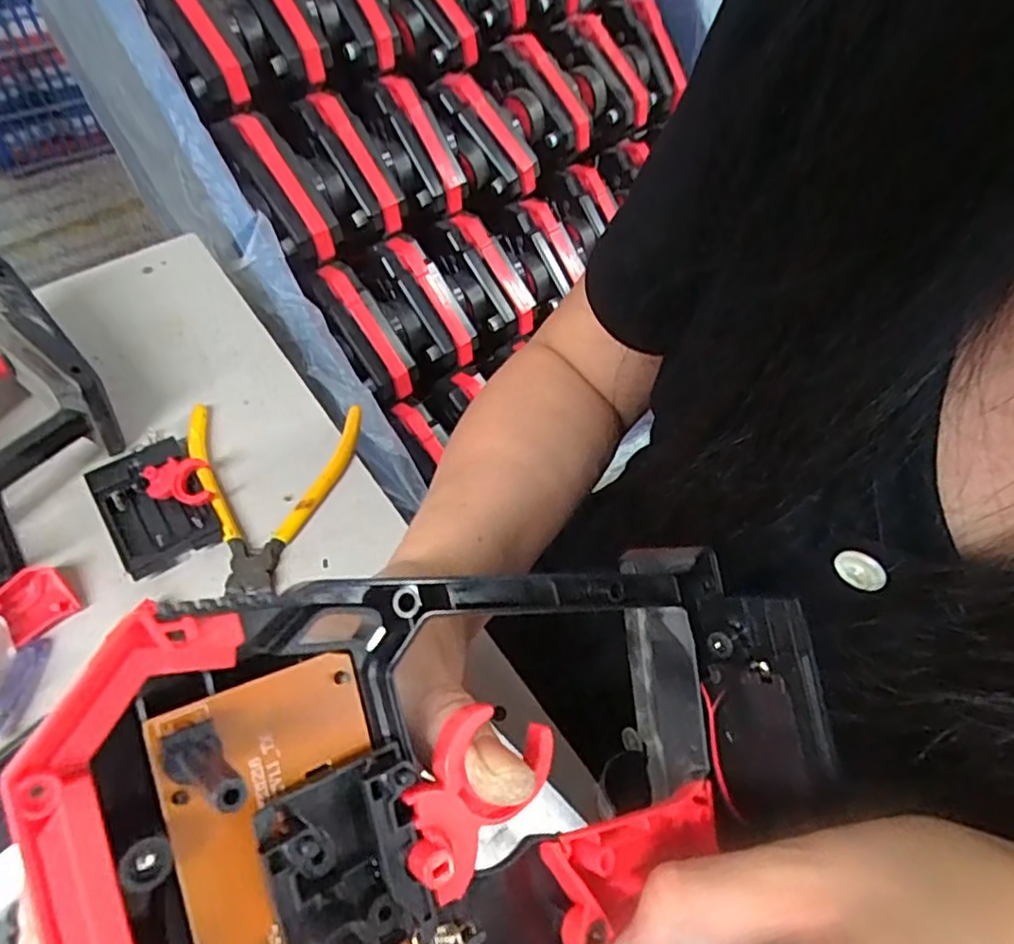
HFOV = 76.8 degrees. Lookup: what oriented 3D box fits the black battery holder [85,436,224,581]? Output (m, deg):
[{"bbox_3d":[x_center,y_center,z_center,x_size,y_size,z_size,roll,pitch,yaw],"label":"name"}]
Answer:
[{"bbox_3d":[-0.212,0.018,0.385,0.055,0.016,0.088,-27,64,-20],"label":"black battery holder"}]

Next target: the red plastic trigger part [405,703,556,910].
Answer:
[{"bbox_3d":[-0.011,0.070,0.146,0.024,0.012,0.041,53,54,-14],"label":"red plastic trigger part"}]

